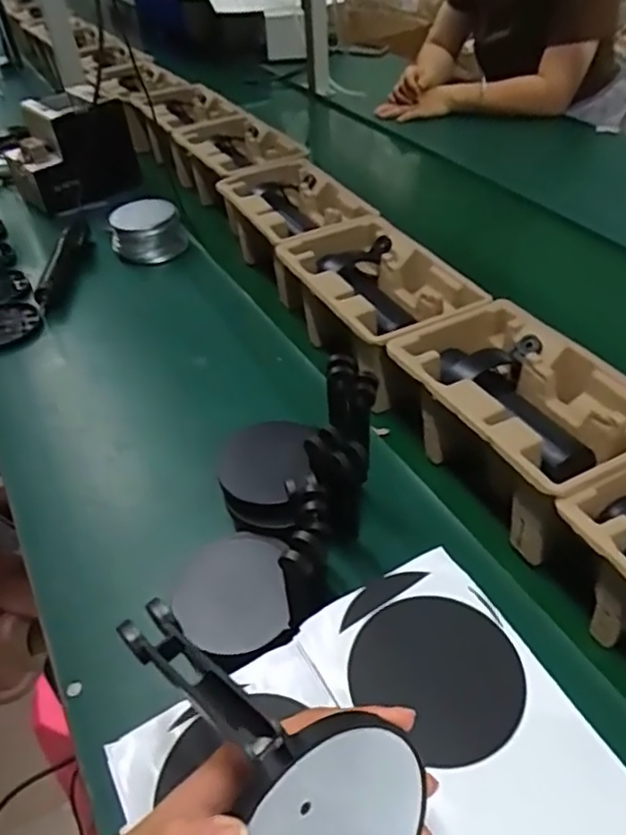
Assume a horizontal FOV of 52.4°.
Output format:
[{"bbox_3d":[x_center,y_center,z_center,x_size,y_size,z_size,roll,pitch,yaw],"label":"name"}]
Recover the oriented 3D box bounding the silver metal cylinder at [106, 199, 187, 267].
[{"bbox_3d":[-0.251,-0.278,0.967,0.108,0.066,0.106,-15,48,-8],"label":"silver metal cylinder"}]

